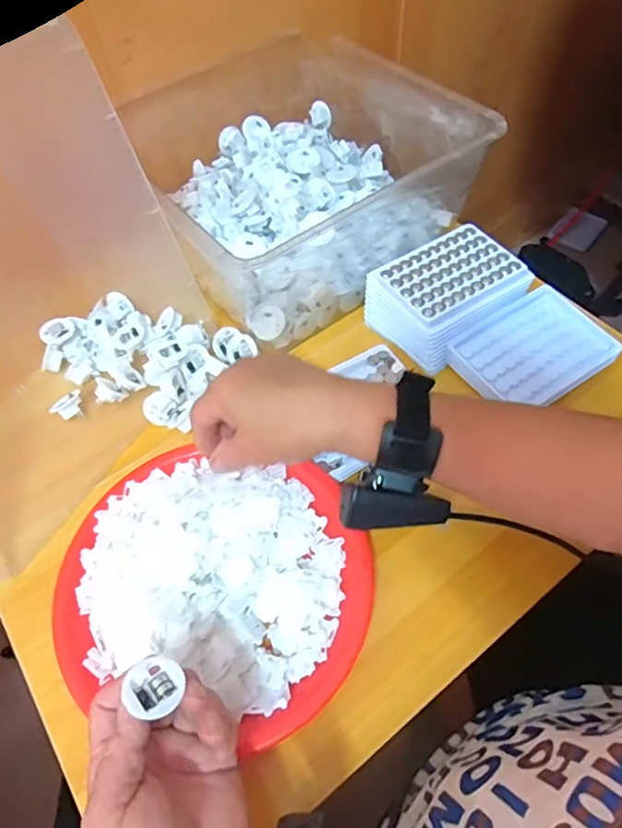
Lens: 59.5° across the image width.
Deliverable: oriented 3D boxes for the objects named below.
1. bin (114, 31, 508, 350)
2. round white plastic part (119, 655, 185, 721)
[{"bbox_3d":[-0.021,-0.263,0.575,0.275,0.123,0.309,-29,63,-16],"label":"bin"},{"bbox_3d":[-0.089,0.153,0.306,0.030,0.015,0.031,42,46,19],"label":"round white plastic part"}]

